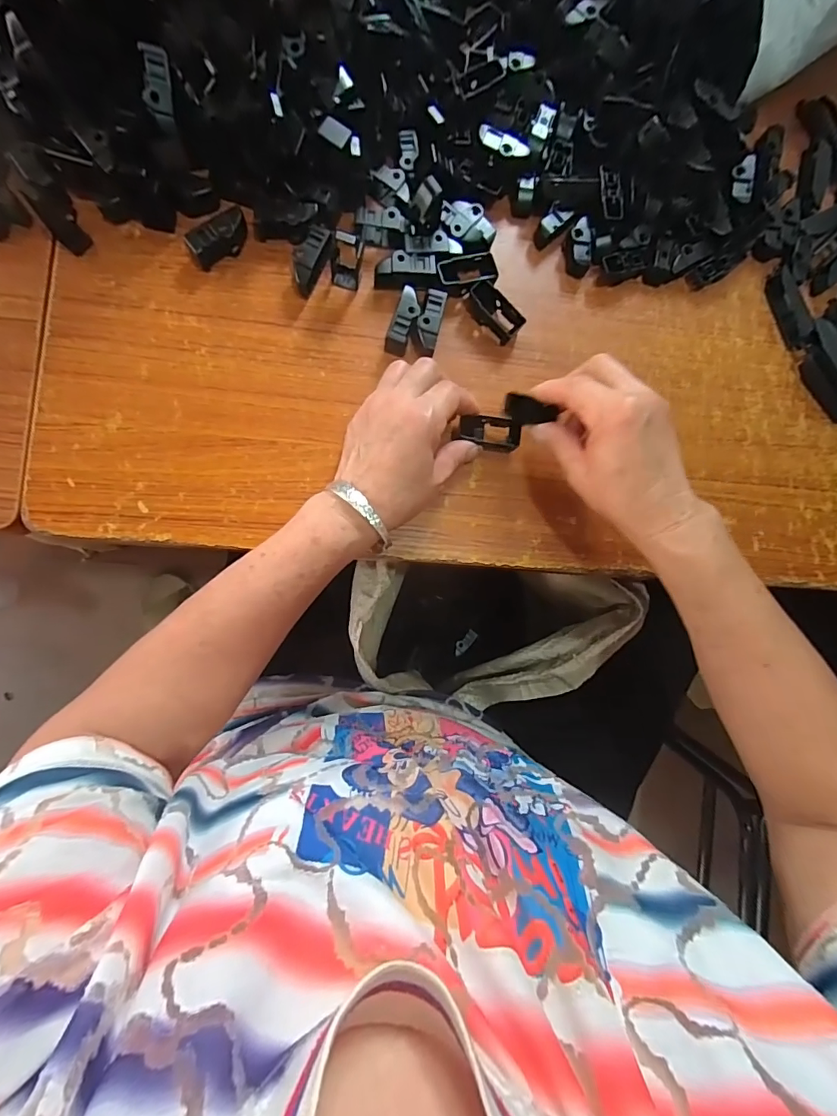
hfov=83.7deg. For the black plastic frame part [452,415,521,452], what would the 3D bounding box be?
[{"bbox_3d":[0.058,-0.101,0.385,0.054,0.016,0.029,2,88,-7],"label":"black plastic frame part"}]

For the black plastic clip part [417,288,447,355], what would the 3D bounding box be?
[{"bbox_3d":[0.009,-0.191,0.379,0.018,0.018,0.047,13,84,-6],"label":"black plastic clip part"}]

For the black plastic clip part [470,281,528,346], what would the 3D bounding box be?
[{"bbox_3d":[0.063,-0.206,0.390,0.026,0.015,0.049,-43,92,-8],"label":"black plastic clip part"}]

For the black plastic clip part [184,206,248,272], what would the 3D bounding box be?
[{"bbox_3d":[-0.154,-0.248,0.363,0.050,0.023,0.020,-43,92,-8],"label":"black plastic clip part"}]

